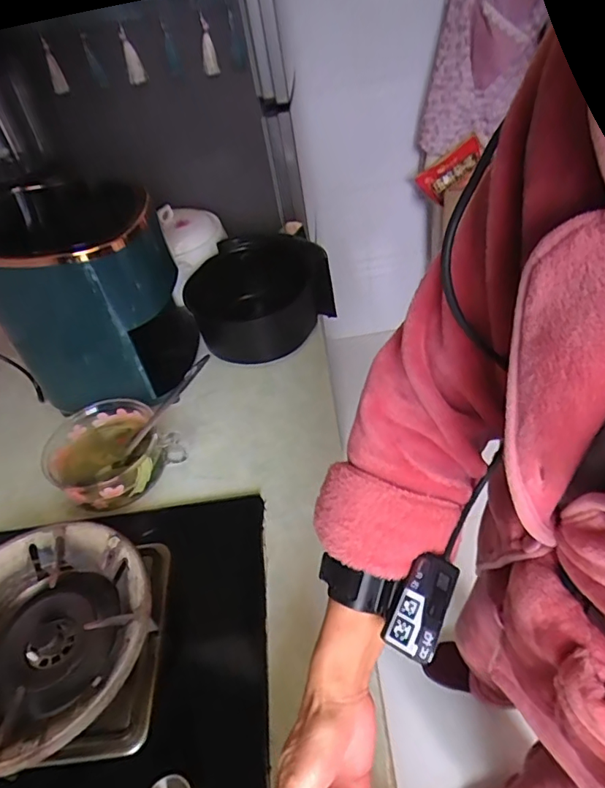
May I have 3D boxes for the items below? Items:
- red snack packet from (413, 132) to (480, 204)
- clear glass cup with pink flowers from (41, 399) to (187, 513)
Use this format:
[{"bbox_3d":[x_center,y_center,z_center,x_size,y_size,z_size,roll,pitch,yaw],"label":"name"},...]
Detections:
[{"bbox_3d":[0.444,-0.671,1.528,0.199,0.094,0.052,-39,36,27],"label":"red snack packet"},{"bbox_3d":[-0.262,0.080,0.692,0.154,0.064,0.144,-7,43,6],"label":"clear glass cup with pink flowers"}]

